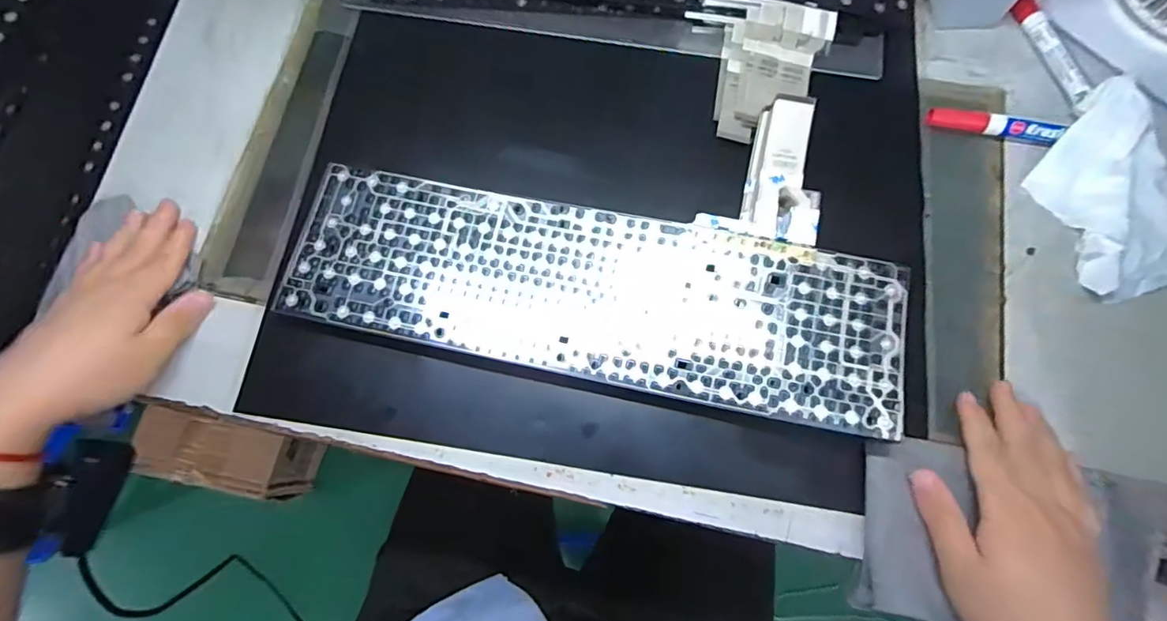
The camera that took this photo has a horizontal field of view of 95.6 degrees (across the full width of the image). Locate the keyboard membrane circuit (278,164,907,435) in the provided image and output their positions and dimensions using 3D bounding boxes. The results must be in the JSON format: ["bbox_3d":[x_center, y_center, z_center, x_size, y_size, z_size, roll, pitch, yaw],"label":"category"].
[{"bbox_3d":[0.003,-0.014,0.371,0.418,0.007,0.121,11,76,5],"label":"keyboard membrane circuit"}]

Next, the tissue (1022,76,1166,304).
[{"bbox_3d":[0.402,-0.093,0.396,0.097,0.035,0.154,-12,74,-3],"label":"tissue"}]

